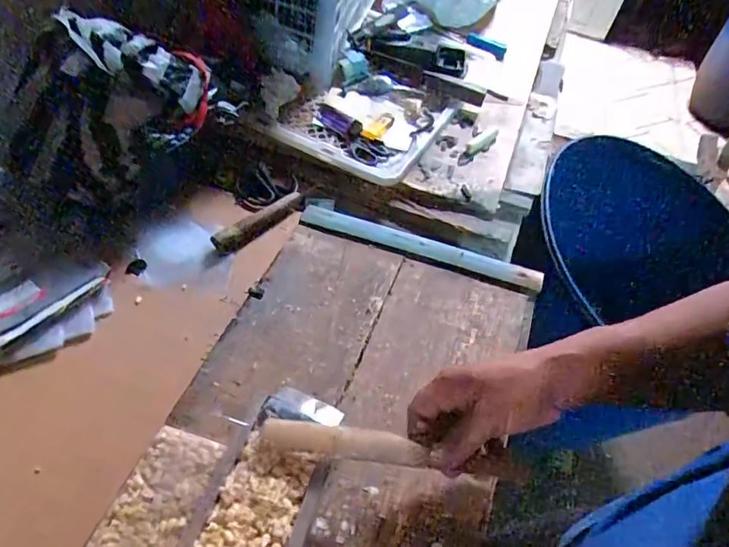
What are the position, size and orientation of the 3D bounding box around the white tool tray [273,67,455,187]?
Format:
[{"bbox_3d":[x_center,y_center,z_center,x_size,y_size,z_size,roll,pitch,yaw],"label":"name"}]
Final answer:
[{"bbox_3d":[0.002,-0.260,0.856,0.231,0.034,0.272,23,53,16],"label":"white tool tray"}]

